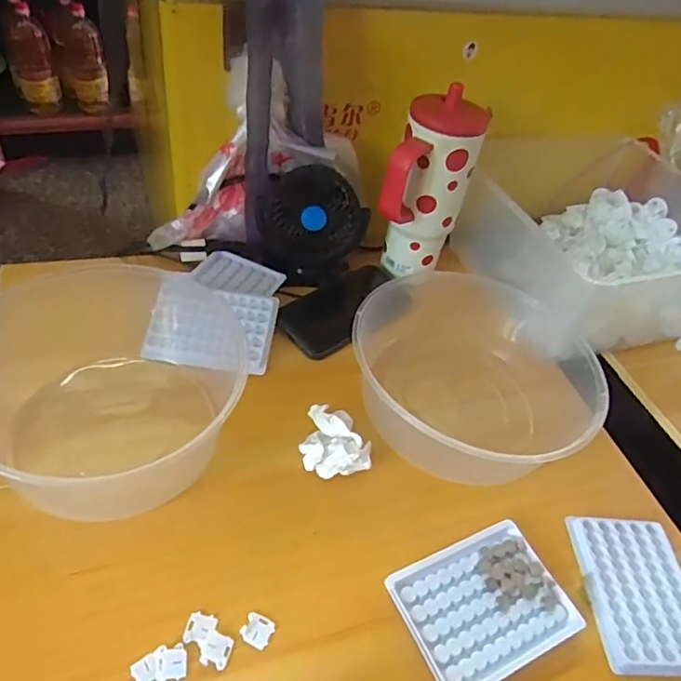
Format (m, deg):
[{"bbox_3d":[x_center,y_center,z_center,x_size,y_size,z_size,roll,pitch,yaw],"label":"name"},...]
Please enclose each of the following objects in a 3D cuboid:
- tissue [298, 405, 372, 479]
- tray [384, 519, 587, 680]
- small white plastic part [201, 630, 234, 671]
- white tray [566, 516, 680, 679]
[{"bbox_3d":[-0.004,0.091,0.519,0.060,0.025,0.065,4,46,-7],"label":"tissue"},{"bbox_3d":[0.111,0.207,0.446,0.127,0.018,0.097,-16,51,-25],"label":"tray"},{"bbox_3d":[-0.087,0.217,0.399,0.021,0.004,0.021,15,45,3],"label":"small white plastic part"},{"bbox_3d":[0.252,0.210,0.478,0.093,0.011,0.127,4,46,-7],"label":"white tray"}]

